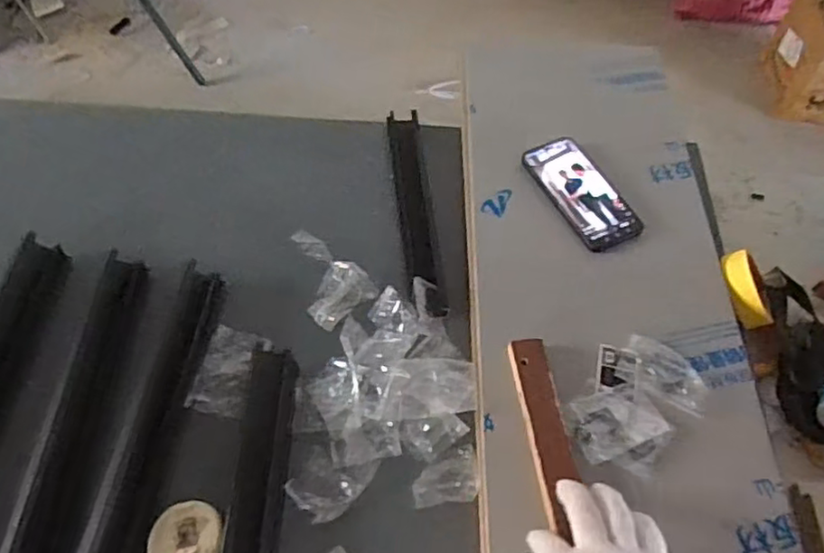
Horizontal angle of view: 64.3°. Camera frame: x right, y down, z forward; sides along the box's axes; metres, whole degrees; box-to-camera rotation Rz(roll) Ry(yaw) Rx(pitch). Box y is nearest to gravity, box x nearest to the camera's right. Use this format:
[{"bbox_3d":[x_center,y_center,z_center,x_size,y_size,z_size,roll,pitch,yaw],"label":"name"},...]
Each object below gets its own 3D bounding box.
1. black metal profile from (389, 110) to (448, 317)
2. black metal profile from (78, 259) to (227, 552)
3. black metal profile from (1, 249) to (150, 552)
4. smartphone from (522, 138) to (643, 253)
[{"bbox_3d":[0.004,-0.092,0.808,0.043,0.030,0.308,-4,58,-5],"label":"black metal profile"},{"bbox_3d":[-0.252,0.131,0.658,0.043,0.029,0.319,9,58,3],"label":"black metal profile"},{"bbox_3d":[-0.323,0.144,0.627,0.050,0.024,0.379,3,58,-1],"label":"black metal profile"},{"bbox_3d":[0.204,-0.105,0.800,0.071,0.012,0.164,-28,65,-9],"label":"smartphone"}]

